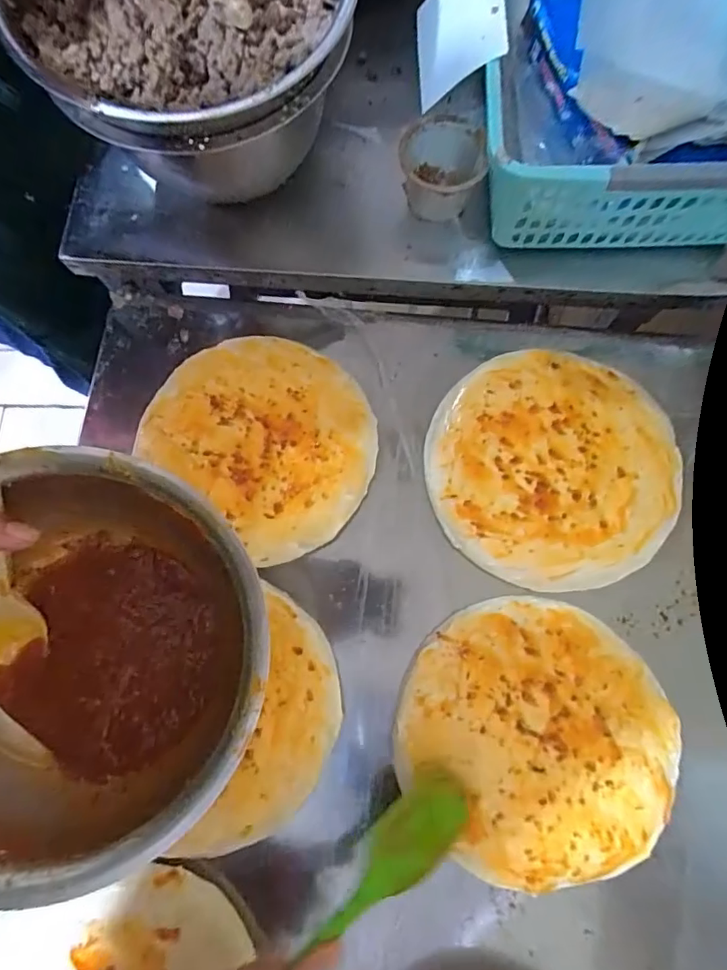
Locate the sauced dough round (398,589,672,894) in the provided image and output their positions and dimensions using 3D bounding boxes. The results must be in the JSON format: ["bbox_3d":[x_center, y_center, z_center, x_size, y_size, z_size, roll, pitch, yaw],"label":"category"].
[{"bbox_3d":[0.127,0.186,0.384,0.188,0.009,0.191,-1,75,5],"label":"sauced dough round"}]

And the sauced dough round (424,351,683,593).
[{"bbox_3d":[0.153,-0.014,0.426,0.193,0.020,0.187,5,77,1],"label":"sauced dough round"}]

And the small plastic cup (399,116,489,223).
[{"bbox_3d":[0.066,-0.268,0.444,0.071,0.057,0.064,8,76,4],"label":"small plastic cup"}]

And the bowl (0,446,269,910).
[{"bbox_3d":[-0.142,0.087,0.265,0.183,0.089,0.188,0,77,0],"label":"bowl"}]

